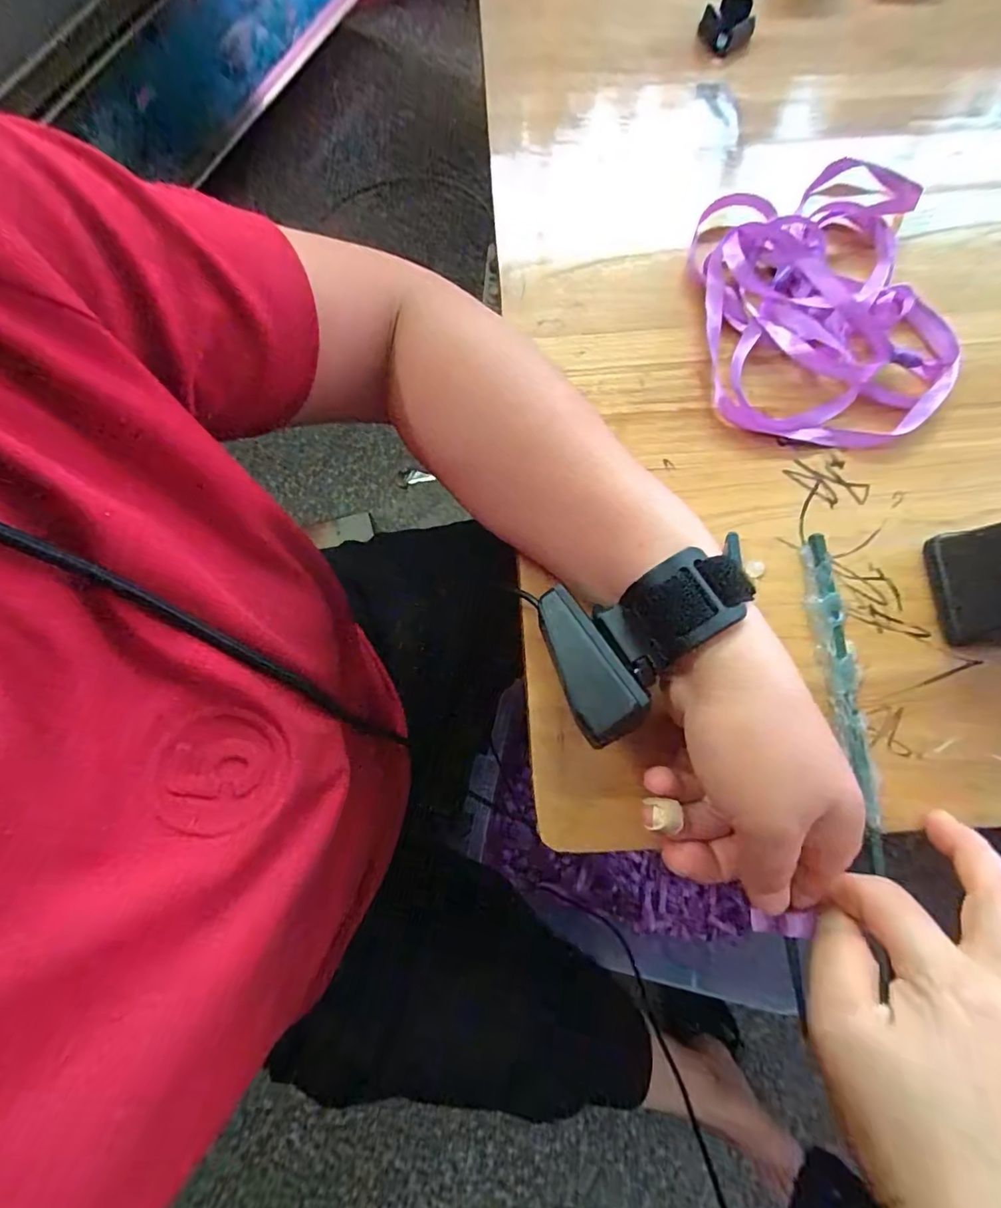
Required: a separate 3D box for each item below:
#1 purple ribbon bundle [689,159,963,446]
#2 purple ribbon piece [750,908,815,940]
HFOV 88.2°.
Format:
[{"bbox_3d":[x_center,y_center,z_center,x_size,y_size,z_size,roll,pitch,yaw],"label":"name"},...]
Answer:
[{"bbox_3d":[0.196,-0.191,0.316,0.138,0.021,0.195,-1,76,-1],"label":"purple ribbon bundle"},{"bbox_3d":[0.132,0.150,0.242,0.028,0.004,0.010,-3,76,13],"label":"purple ribbon piece"}]

